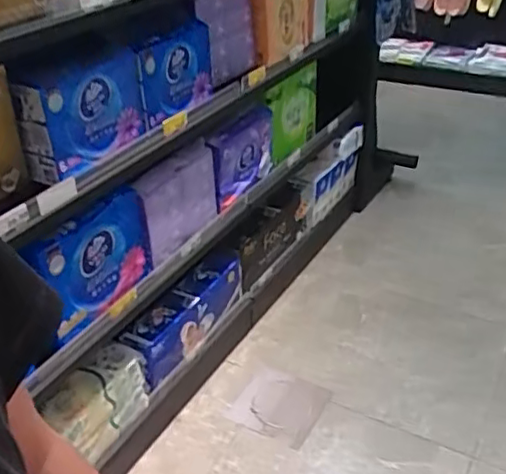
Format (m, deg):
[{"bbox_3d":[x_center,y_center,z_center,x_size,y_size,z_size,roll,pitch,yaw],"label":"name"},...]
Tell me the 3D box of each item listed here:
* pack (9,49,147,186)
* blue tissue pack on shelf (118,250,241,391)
[{"bbox_3d":[-0.349,-0.264,1.309,0.087,0.214,0.306,13,35,22],"label":"pack"},{"bbox_3d":[-0.204,0.238,1.882,0.130,0.199,0.510,16,37,26],"label":"blue tissue pack on shelf"}]

